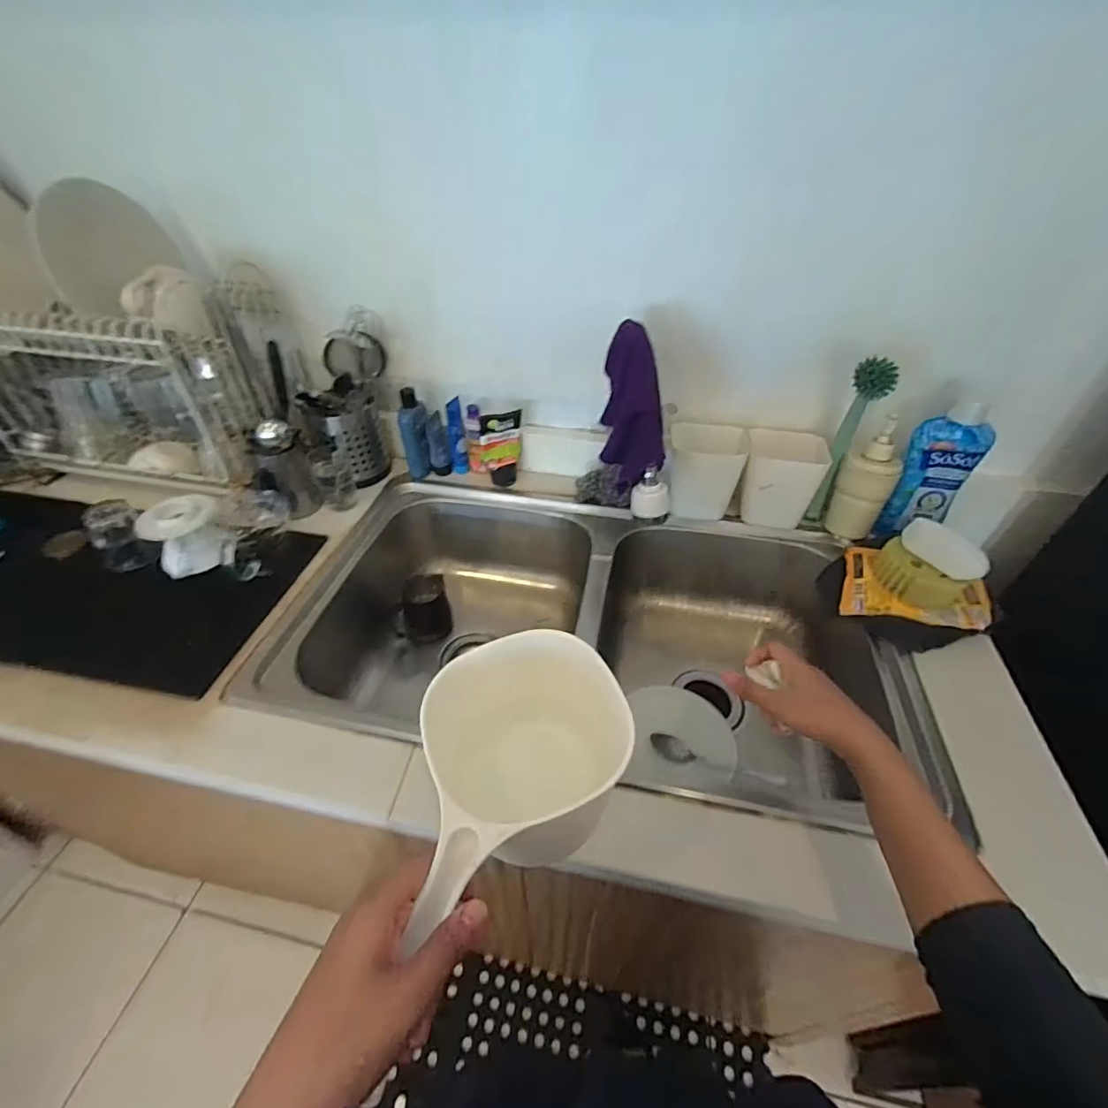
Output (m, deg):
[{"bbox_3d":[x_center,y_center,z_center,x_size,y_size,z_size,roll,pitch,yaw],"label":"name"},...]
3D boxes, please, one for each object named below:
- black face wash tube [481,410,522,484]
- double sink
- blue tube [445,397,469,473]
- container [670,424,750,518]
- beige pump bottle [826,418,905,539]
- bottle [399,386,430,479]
[{"bbox_3d":[-0.089,-0.178,0.869,0.070,0.135,0.033,-6,43,-6],"label":"black face wash tube"},{"bbox_3d":[0.043,0.138,0.788,0.786,0.248,0.437,4,43,4],"label":"double sink"},{"bbox_3d":[-0.170,-0.204,0.884,0.029,0.136,0.020,-11,44,-12],"label":"blue tube"},{"bbox_3d":[0.243,-0.136,0.812,0.108,0.107,0.118,7,43,7],"label":"container"},{"bbox_3d":[0.466,-0.112,0.748,0.071,0.171,0.071,29,50,27],"label":"beige pump bottle"},{"bbox_3d":[-0.244,-0.210,0.885,0.046,0.150,0.039,-13,45,-14],"label":"bottle"}]

